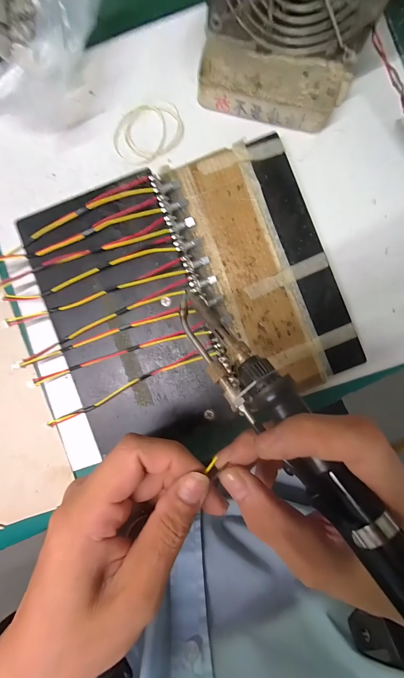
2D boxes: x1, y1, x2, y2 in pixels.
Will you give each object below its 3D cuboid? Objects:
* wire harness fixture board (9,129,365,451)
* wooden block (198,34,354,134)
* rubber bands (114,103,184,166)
[{"bbox_3d":[-0.004,-0.034,0.223,0.223,0.035,0.211,-24,89,1],"label":"wire harness fixture board"},{"bbox_3d":[0.058,-0.207,0.225,0.117,0.023,0.043,14,90,2],"label":"wooden block"},{"bbox_3d":[-0.047,-0.181,0.238,0.062,0.004,0.046,-33,89,1],"label":"rubber bands"}]

